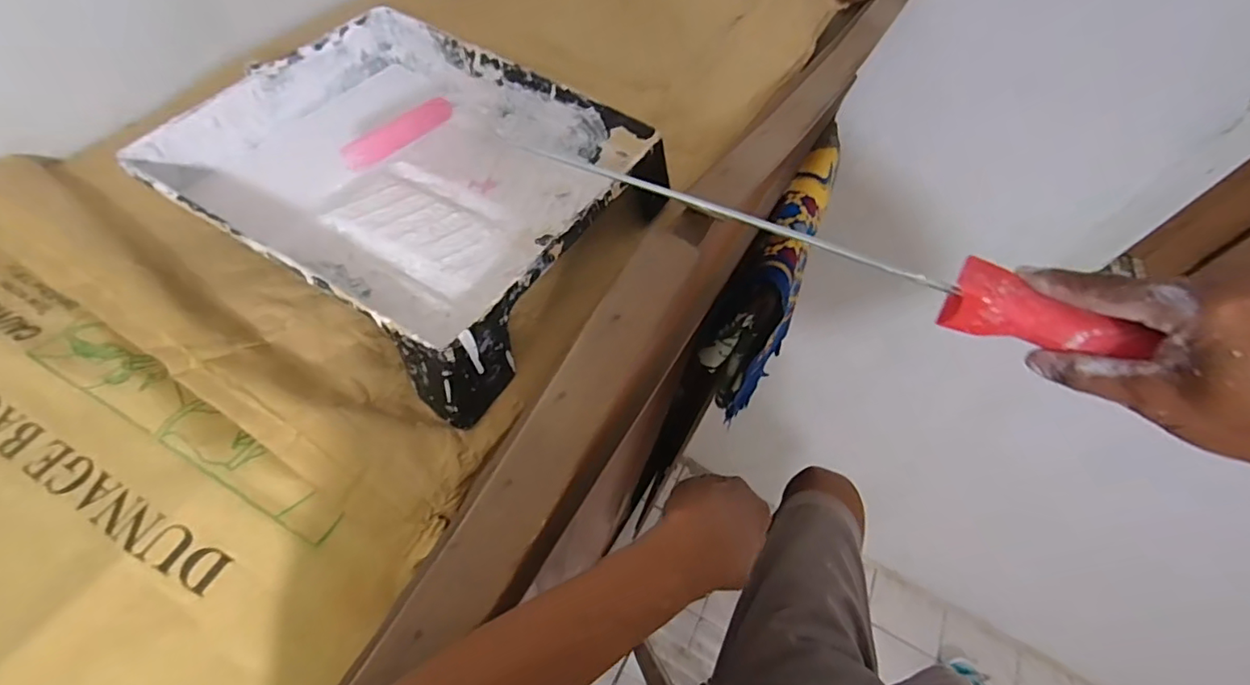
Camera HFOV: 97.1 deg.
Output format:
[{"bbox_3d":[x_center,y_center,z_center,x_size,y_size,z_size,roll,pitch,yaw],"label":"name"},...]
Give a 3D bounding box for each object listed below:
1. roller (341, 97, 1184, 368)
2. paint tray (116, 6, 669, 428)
[{"bbox_3d":[0.018,-0.086,0.373,0.529,0.028,0.090,23,58,25],"label":"roller"},{"bbox_3d":[-0.176,-0.143,0.490,0.375,0.090,0.298,34,60,13],"label":"paint tray"}]

